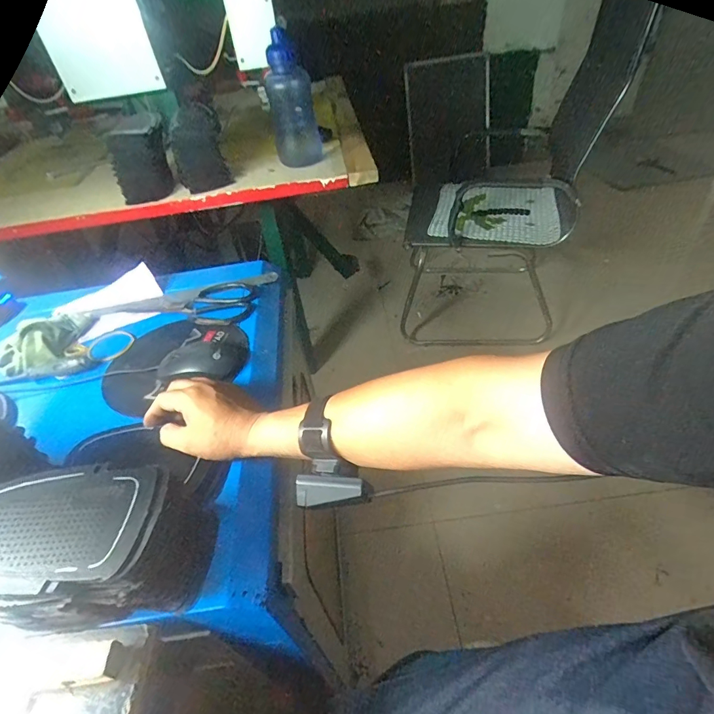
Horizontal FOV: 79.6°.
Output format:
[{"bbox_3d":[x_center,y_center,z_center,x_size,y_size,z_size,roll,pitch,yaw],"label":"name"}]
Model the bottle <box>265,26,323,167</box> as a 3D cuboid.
[{"bbox_3d":[-0.147,-0.572,0.978,0.105,0.249,0.079,-10,43,-3],"label":"bottle"}]

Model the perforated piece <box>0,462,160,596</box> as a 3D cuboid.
[{"bbox_3d":[-0.245,0.131,0.332,0.163,0.011,0.092,-9,43,-1],"label":"perforated piece"}]

